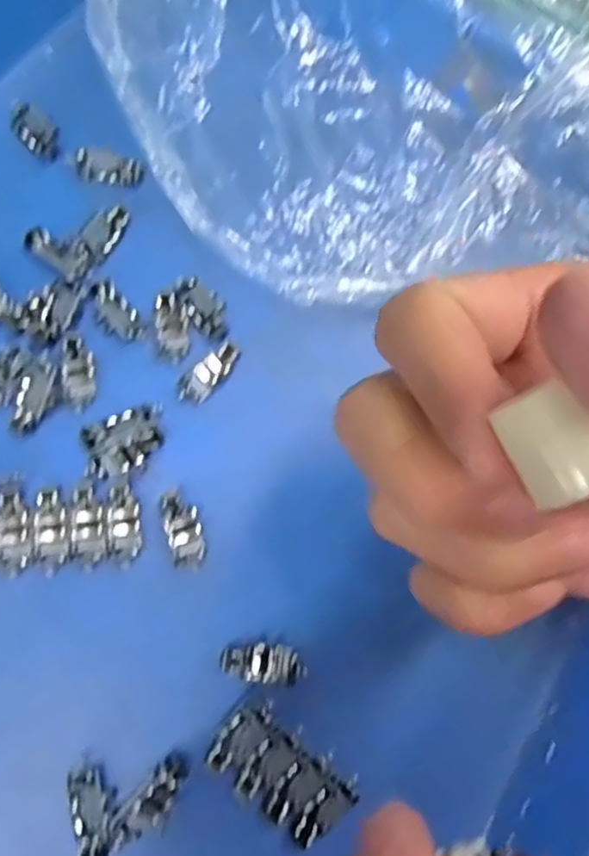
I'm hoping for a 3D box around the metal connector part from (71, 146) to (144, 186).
[{"bbox_3d":[-0.068,-0.095,0.245,0.026,0.005,0.011,8,73,-5],"label":"metal connector part"}]

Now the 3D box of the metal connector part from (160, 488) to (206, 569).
[{"bbox_3d":[-0.035,0.031,0.210,0.011,0.004,0.025,-15,77,-11],"label":"metal connector part"}]

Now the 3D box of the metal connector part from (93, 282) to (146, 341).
[{"bbox_3d":[-0.061,-0.039,0.226,0.012,0.006,0.022,-35,81,-15],"label":"metal connector part"}]

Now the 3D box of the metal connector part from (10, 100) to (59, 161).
[{"bbox_3d":[-0.096,-0.111,0.246,0.013,0.004,0.029,-39,82,-16],"label":"metal connector part"}]

